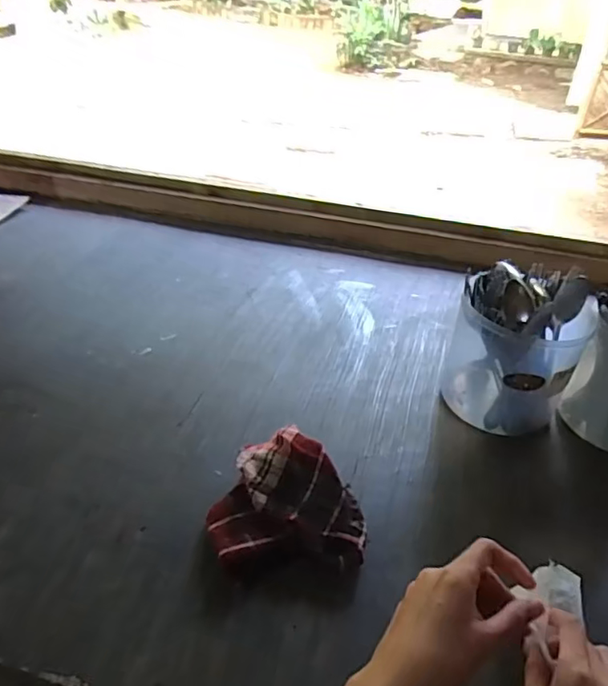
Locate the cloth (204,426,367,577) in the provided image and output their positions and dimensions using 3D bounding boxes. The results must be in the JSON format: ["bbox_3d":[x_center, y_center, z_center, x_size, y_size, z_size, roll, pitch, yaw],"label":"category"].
[{"bbox_3d":[-0.017,0.142,0.496,0.130,0.066,0.115,-3,36,-11],"label":"cloth"}]

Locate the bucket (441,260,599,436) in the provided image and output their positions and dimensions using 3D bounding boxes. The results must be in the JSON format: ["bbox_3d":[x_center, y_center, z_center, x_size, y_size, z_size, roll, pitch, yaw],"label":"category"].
[{"bbox_3d":[0.240,0.007,0.626,0.130,0.171,0.128,3,35,-2],"label":"bucket"}]

